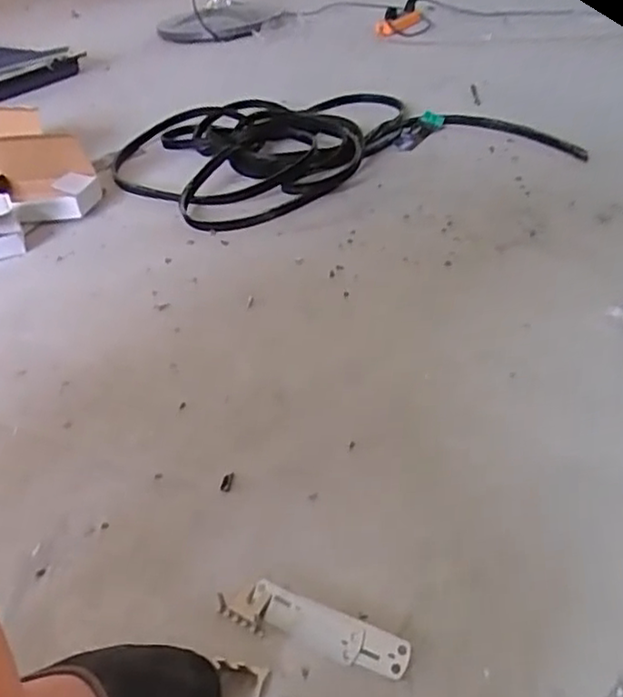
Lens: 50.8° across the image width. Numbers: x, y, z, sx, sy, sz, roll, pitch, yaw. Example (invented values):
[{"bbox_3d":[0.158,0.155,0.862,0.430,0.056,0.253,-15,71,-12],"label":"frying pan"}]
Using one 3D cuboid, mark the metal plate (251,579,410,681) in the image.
[{"bbox_3d":[0.010,0.208,0.489,0.126,0.007,0.032,13,41,24],"label":"metal plate"}]

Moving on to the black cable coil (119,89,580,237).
[{"bbox_3d":[0.026,-0.406,1.258,0.760,0.072,0.496,-15,38,-11],"label":"black cable coil"}]

